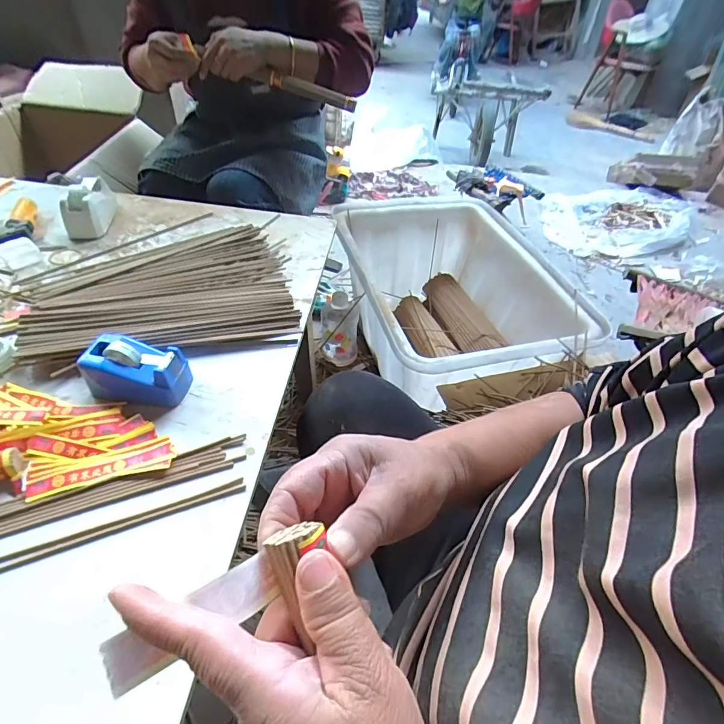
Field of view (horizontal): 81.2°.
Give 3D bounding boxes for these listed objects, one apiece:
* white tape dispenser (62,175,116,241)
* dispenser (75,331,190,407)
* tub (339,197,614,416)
[{"bbox_3d":[-0.457,-0.264,0.706,0.057,0.060,0.120,-6,47,-11],"label":"white tape dispenser"},{"bbox_3d":[-0.246,0.006,0.462,0.104,0.053,0.053,10,46,3],"label":"dispenser"},{"bbox_3d":[0.202,-0.135,1.008,0.444,0.258,0.564,-6,48,-12],"label":"tub"}]

